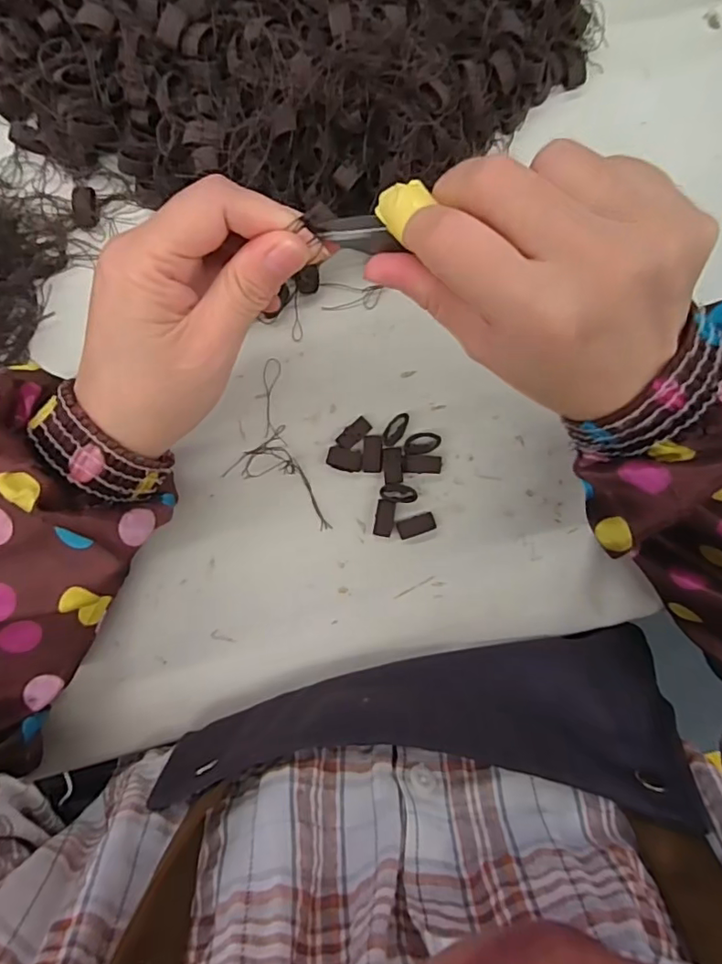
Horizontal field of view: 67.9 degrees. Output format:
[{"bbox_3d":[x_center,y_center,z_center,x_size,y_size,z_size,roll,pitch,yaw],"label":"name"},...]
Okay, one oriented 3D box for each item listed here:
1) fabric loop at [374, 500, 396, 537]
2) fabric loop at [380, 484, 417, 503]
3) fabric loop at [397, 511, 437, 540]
[{"bbox_3d":[0.013,0.021,0.298,0.010,0.006,0.020,10,92,-1],"label":"fabric loop"},{"bbox_3d":[0.021,0.006,0.298,0.021,0.006,0.010,8,92,-1],"label":"fabric loop"},{"bbox_3d":[0.031,0.024,0.300,0.021,0.004,0.011,-19,92,0],"label":"fabric loop"}]

